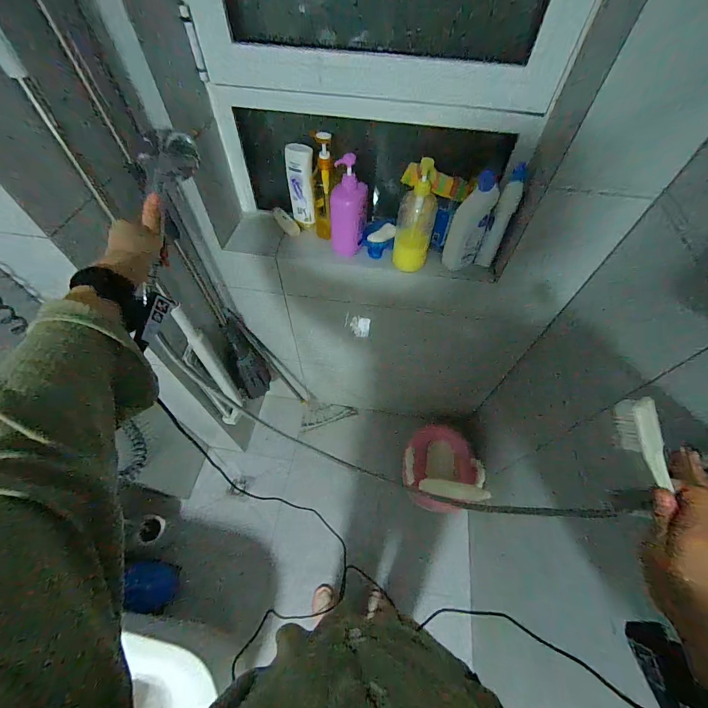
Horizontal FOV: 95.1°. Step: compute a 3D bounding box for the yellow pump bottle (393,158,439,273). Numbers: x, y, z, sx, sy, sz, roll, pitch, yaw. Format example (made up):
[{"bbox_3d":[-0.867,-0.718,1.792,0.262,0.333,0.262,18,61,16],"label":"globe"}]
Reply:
[{"bbox_3d":[0.150,-0.317,0.781,0.093,0.259,0.068,12,58,6],"label":"yellow pump bottle"}]

